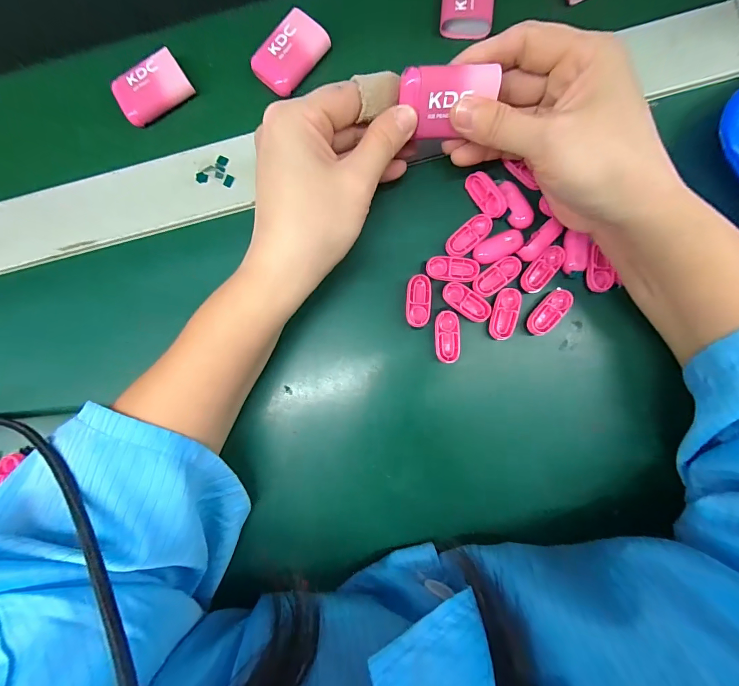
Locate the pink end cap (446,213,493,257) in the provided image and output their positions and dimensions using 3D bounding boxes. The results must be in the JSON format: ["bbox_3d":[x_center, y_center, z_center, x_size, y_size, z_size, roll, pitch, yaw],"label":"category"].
[{"bbox_3d":[0.066,-0.071,0.239,0.034,0.005,0.016,-43,87,1],"label":"pink end cap"}]

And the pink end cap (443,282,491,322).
[{"bbox_3d":[0.064,-0.027,0.237,0.034,0.004,0.016,30,90,4],"label":"pink end cap"}]

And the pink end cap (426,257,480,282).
[{"bbox_3d":[0.055,-0.049,0.237,0.034,0.004,0.016,4,88,3],"label":"pink end cap"}]

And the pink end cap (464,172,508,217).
[{"bbox_3d":[0.076,-0.097,0.234,0.014,0.010,0.034,-40,87,1],"label":"pink end cap"}]

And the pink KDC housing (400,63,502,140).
[{"bbox_3d":[0.041,-0.129,0.193,0.047,0.032,0.014,-7,43,-2],"label":"pink KDC housing"}]

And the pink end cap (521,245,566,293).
[{"bbox_3d":[0.114,-0.049,0.235,0.016,0.005,0.034,38,90,4],"label":"pink end cap"}]

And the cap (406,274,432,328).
[{"bbox_3d":[0.033,-0.028,0.240,0.016,0.004,0.034,3,88,3],"label":"cap"}]

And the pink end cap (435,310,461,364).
[{"bbox_3d":[0.052,-0.004,0.236,0.016,0.004,0.034,-1,88,3],"label":"pink end cap"}]

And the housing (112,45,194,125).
[{"bbox_3d":[-0.154,-0.181,0.253,0.049,0.008,0.032,-30,87,2],"label":"housing"}]

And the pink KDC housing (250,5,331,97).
[{"bbox_3d":[-0.055,-0.201,0.250,0.033,0.009,0.052,39,90,4],"label":"pink KDC housing"}]

